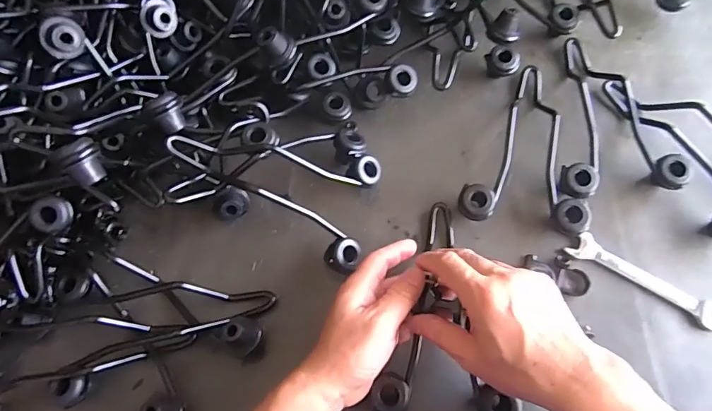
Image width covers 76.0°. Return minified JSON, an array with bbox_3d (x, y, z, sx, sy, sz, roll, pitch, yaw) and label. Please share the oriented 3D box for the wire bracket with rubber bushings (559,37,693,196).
[{"bbox_3d":[0.246,-0.100,0.466,0.115,0.033,0.188,-7,68,0],"label":"wire bracket with rubber bushings"}]

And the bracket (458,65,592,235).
[{"bbox_3d":[0.188,-0.061,0.455,0.114,0.035,0.196,21,71,11],"label":"bracket"}]

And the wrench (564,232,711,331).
[{"bbox_3d":[0.263,0.068,0.412,0.140,0.007,0.027,31,73,14],"label":"wrench"}]

